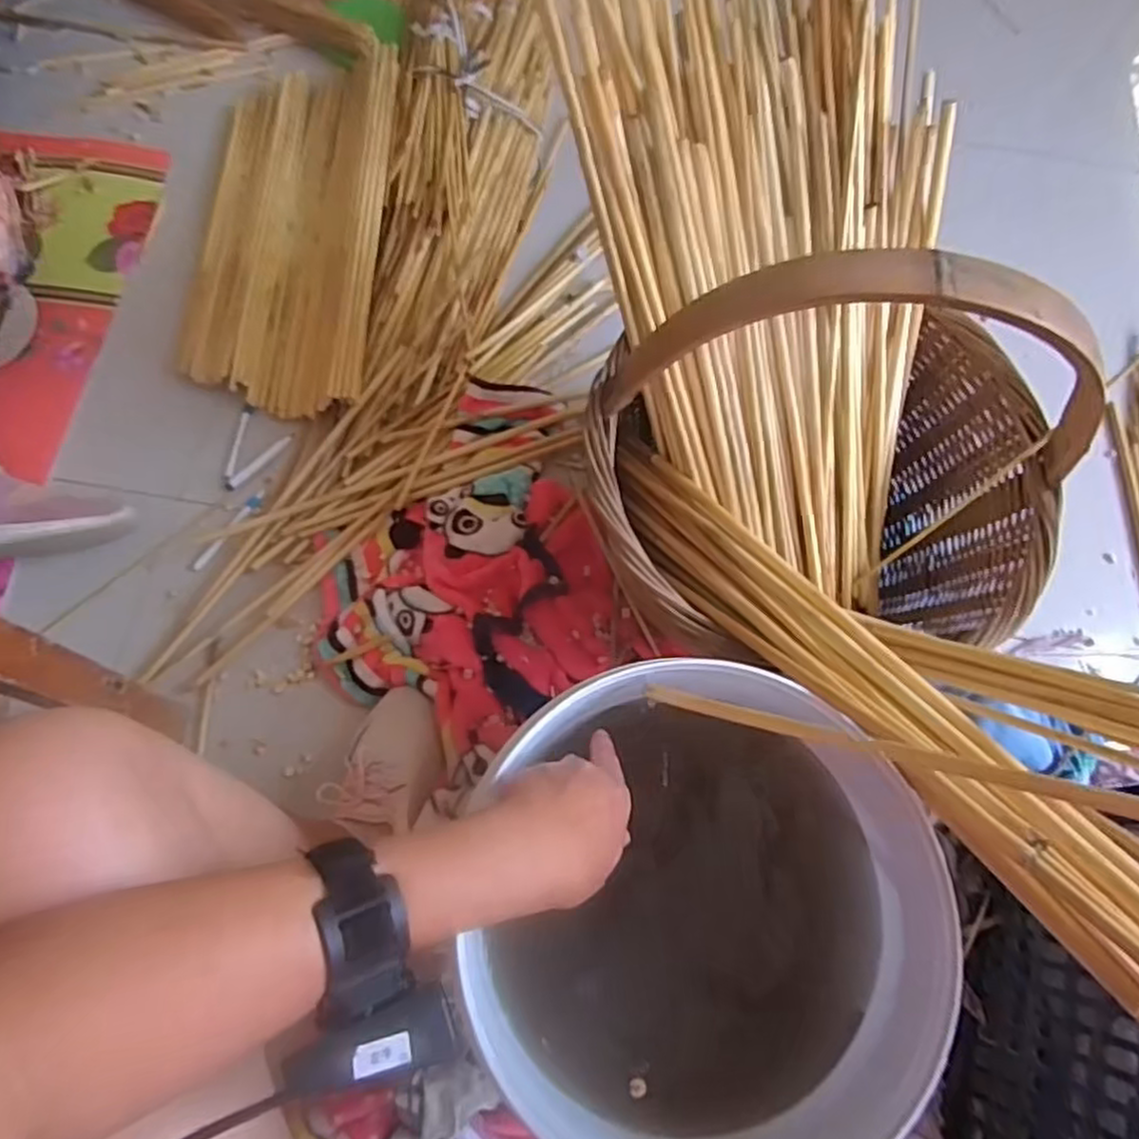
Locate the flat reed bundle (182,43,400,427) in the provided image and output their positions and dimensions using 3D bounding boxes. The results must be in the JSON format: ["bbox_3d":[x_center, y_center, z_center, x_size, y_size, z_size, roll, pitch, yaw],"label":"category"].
[{"bbox_3d":[-0.371,-0.468,0.967,0.241,0.040,0.565,1,69,-2],"label":"flat reed bundle"}]

